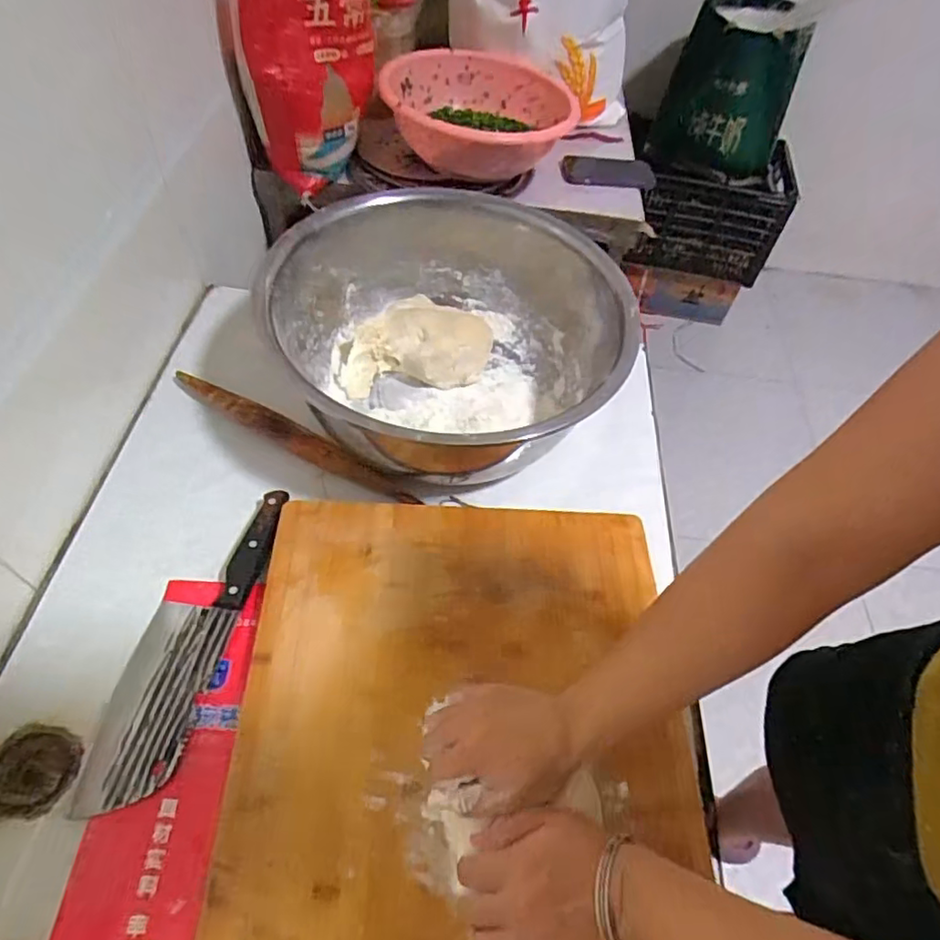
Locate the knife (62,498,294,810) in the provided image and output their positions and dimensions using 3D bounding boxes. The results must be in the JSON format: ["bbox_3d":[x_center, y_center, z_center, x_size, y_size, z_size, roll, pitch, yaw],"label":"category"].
[{"bbox_3d":[-0.252,0.140,0.540,0.082,0.016,0.291,13,54,4],"label":"knife"}]

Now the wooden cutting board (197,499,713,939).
[{"bbox_3d":[0.000,0.271,0.462,0.363,0.032,0.555,2,55,-3],"label":"wooden cutting board"}]

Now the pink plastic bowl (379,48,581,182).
[{"bbox_3d":[0.012,-0.547,0.948,0.290,0.105,0.295,3,54,-4],"label":"pink plastic bowl"}]

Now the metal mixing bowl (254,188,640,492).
[{"bbox_3d":[-0.014,-0.146,0.703,0.362,0.157,0.384,3,54,-4],"label":"metal mixing bowl"}]

